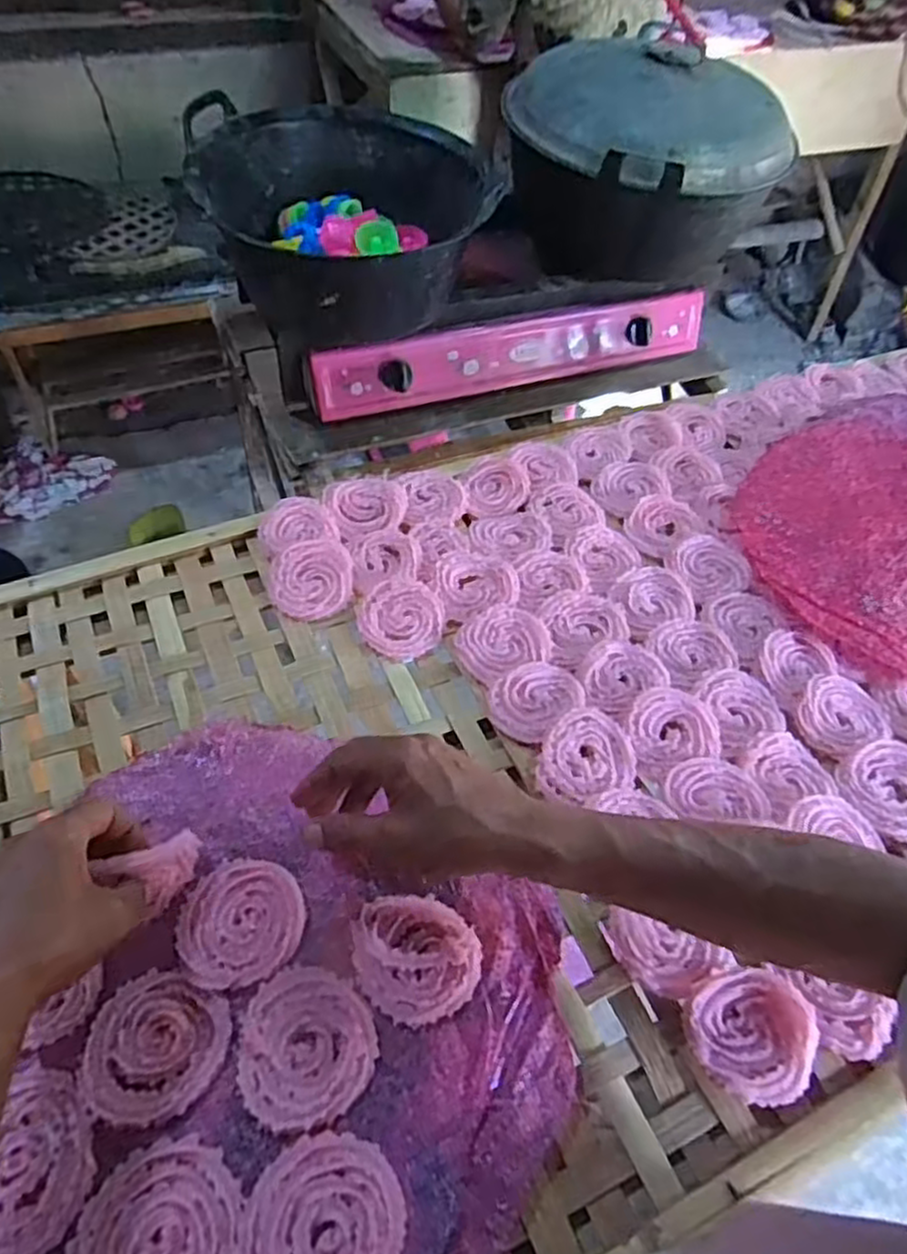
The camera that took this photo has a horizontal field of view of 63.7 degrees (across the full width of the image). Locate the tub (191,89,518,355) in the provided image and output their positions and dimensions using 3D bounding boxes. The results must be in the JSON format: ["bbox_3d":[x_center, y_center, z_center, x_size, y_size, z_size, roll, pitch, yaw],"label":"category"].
[{"bbox_3d":[-0.165,-0.594,1.073,0.378,0.199,0.359,2,53,-3],"label":"tub"}]

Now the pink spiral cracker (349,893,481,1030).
[{"bbox_3d":[-0.025,0.200,0.444,0.079,0.009,0.067,26,56,14],"label":"pink spiral cracker"}]

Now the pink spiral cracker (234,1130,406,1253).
[{"bbox_3d":[-0.067,0.298,0.362,0.081,0.012,0.074,2,53,-3],"label":"pink spiral cracker"}]

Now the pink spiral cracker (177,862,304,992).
[{"bbox_3d":[-0.133,0.184,0.457,0.075,0.009,0.076,-13,56,-14],"label":"pink spiral cracker"}]

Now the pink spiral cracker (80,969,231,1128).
[{"bbox_3d":[-0.169,0.236,0.411,0.077,0.008,0.072,2,53,-3],"label":"pink spiral cracker"}]

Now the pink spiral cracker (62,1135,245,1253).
[{"bbox_3d":[-0.144,0.298,0.352,0.079,0.018,0.077,-30,61,-24],"label":"pink spiral cracker"}]

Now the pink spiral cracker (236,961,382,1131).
[{"bbox_3d":[-0.083,0.234,0.412,0.073,0.007,0.079,-16,57,-16],"label":"pink spiral cracker"}]

